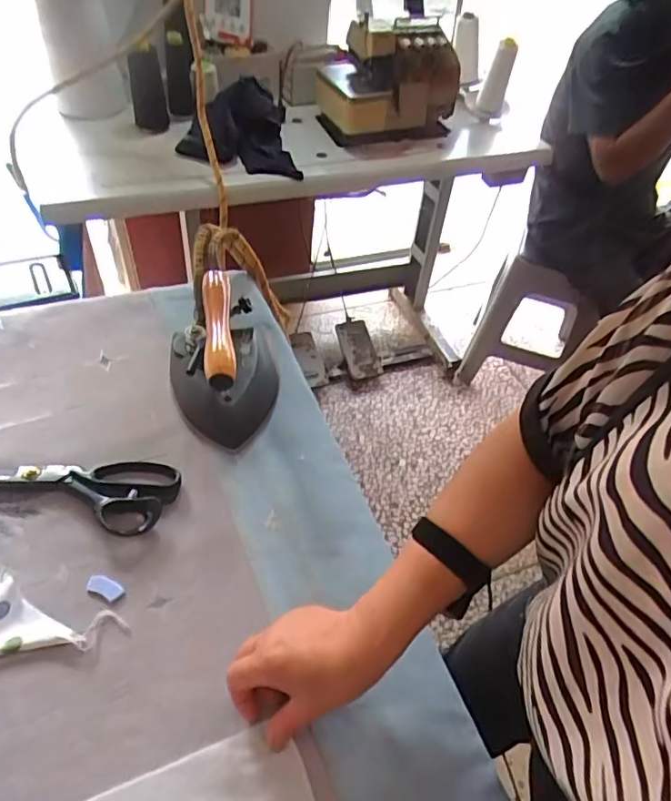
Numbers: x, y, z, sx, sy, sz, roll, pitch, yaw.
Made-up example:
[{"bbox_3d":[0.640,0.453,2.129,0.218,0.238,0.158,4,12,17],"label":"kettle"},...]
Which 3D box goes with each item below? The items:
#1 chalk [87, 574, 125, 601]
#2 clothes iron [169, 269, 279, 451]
[{"bbox_3d":[-0.220,0.178,0.532,0.036,0.005,0.018,20,51,10],"label":"chalk"},{"bbox_3d":[-0.134,-0.060,0.661,0.129,0.114,0.193,-7,51,-11],"label":"clothes iron"}]

